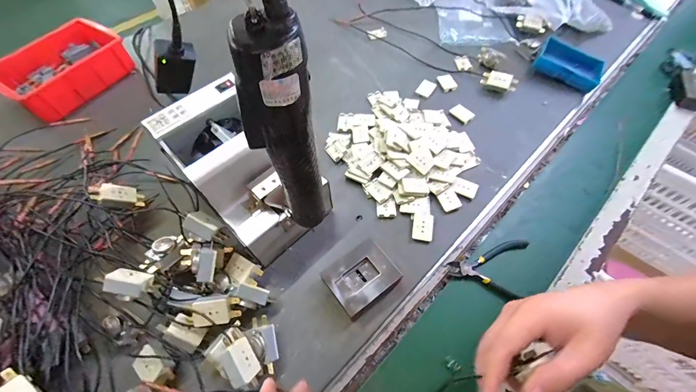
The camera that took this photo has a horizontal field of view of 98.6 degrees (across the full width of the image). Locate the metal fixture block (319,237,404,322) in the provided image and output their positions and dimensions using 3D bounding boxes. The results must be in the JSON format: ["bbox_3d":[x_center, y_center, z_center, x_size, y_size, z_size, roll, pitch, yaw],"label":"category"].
[{"bbox_3d":[0.017,0.103,0.375,0.079,0.026,0.065,-35,66,-18],"label":"metal fixture block"}]

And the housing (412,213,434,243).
[{"bbox_3d":[0.106,0.045,0.422,0.028,0.009,0.040,8,60,5],"label":"housing"}]

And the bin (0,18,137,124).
[{"bbox_3d":[-0.538,-0.238,0.563,0.166,0.054,0.189,32,65,17],"label":"bin"}]

